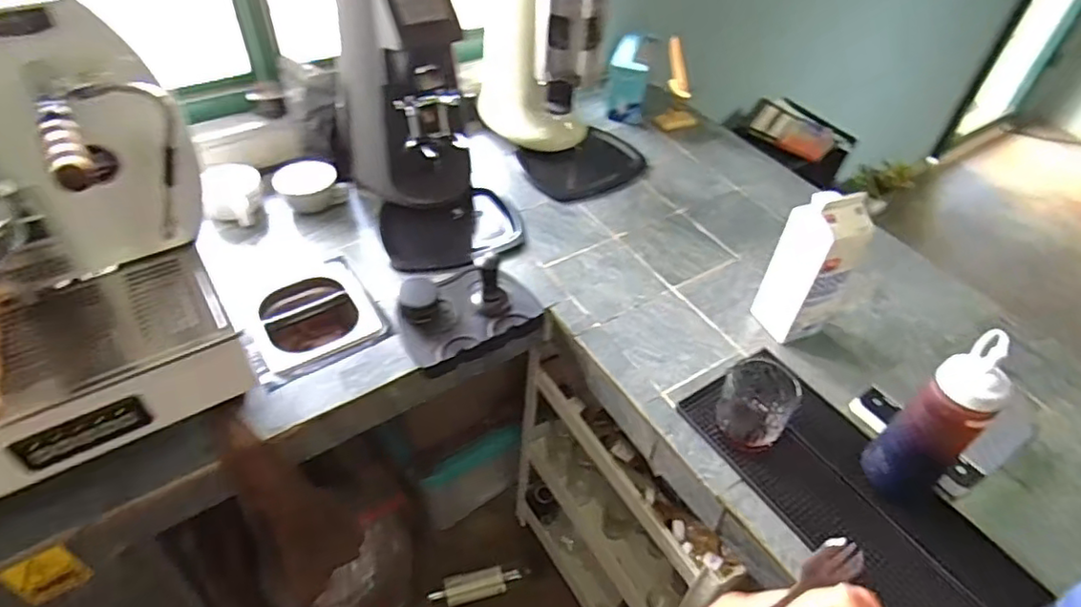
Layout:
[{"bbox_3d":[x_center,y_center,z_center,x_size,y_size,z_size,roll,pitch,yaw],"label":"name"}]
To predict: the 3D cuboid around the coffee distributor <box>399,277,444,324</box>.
[{"bbox_3d":[-0.181,-0.008,0.913,0.063,0.052,0.073,-7,47,-10],"label":"coffee distributor"}]

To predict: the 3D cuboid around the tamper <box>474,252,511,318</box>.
[{"bbox_3d":[-0.071,-0.031,0.901,0.042,0.084,0.054,-7,47,-11],"label":"tamper"}]

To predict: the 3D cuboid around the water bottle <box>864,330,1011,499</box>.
[{"bbox_3d":[0.442,0.129,0.668,0.087,0.207,0.074,-27,53,-27],"label":"water bottle"}]

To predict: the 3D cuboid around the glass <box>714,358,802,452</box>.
[{"bbox_3d":[0.271,0.130,0.769,0.081,0.083,0.087,2,46,-2],"label":"glass"}]

